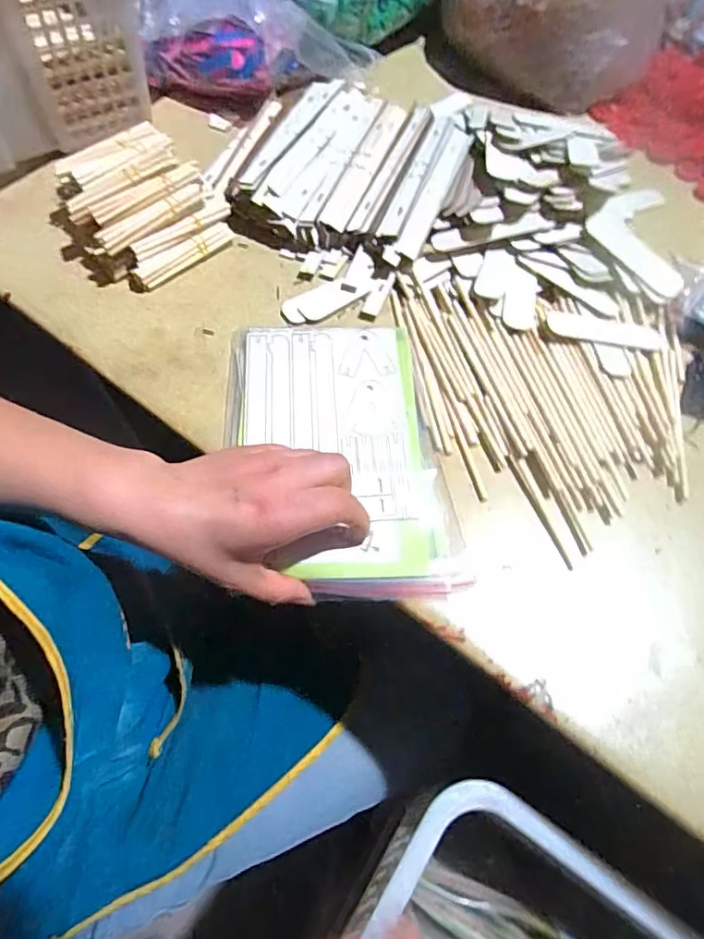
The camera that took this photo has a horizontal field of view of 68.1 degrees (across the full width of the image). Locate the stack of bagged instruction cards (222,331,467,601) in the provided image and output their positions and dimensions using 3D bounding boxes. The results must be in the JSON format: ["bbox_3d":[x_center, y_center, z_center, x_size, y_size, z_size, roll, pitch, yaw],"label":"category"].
[{"bbox_3d":[-0.013,-0.017,0.409,0.156,0.012,0.245,-8,65,-5],"label":"stack of bagged instruction cards"}]

